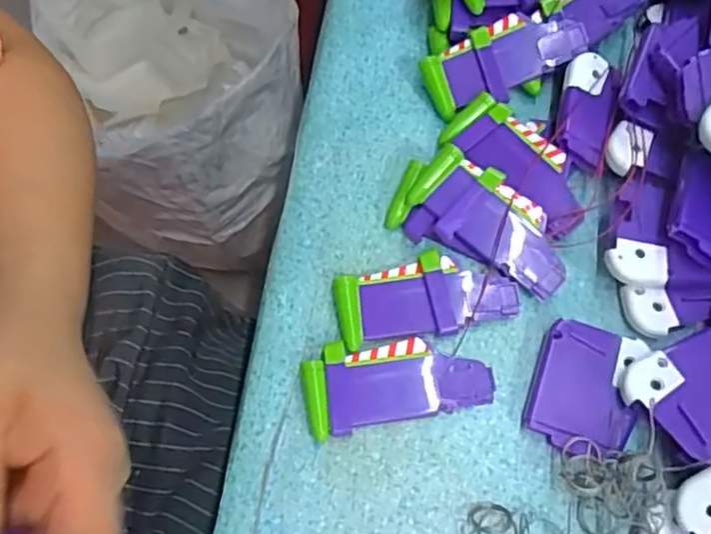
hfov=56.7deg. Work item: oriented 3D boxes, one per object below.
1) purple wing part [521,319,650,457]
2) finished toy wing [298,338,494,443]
[{"bbox_3d":[0.109,0.059,0.315,0.047,0.009,0.060,18,71,9],"label":"purple wing part"},{"bbox_3d":[0.020,0.055,0.322,0.088,0.010,0.039,-10,69,-1],"label":"finished toy wing"}]

